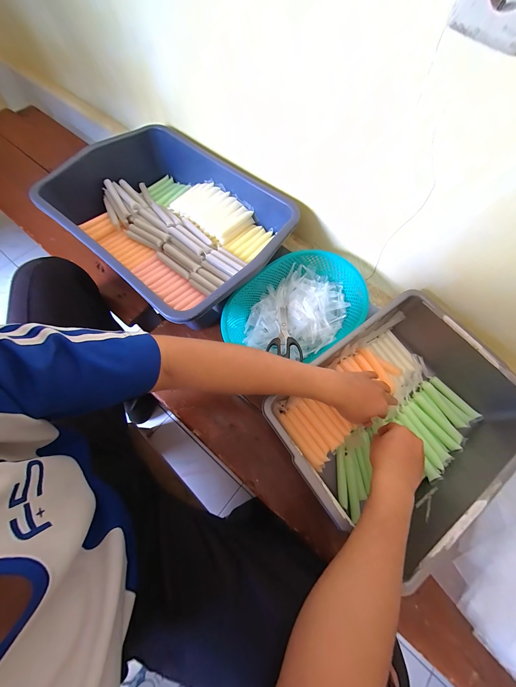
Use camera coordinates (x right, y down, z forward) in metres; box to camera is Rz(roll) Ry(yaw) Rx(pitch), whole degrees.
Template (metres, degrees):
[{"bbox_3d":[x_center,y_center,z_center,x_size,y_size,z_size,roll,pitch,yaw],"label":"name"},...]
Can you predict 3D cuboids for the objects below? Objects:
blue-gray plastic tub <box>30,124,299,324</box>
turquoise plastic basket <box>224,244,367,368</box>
[{"bbox_3d":[-0.189,-0.277,0.564,0.473,0.126,0.359,37,72,11],"label":"blue-gray plastic tub"},{"bbox_3d":[0.080,-0.070,0.522,0.298,0.079,0.200,-32,73,-13],"label":"turquoise plastic basket"}]

